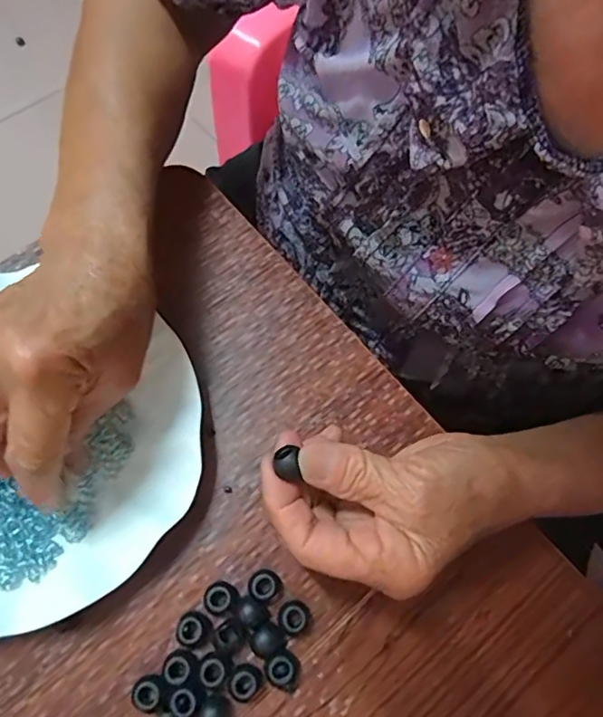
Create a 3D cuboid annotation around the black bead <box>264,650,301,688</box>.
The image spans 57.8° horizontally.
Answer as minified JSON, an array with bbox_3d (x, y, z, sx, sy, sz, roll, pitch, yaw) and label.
[{"bbox_3d":[-0.009,0.147,0.259,0.016,0.009,0.015,1,68,-2],"label":"black bead"}]

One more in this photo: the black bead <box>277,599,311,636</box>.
[{"bbox_3d":[-0.004,0.126,0.266,0.016,0.010,0.015,1,68,-2],"label":"black bead"}]

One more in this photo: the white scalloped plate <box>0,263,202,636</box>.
[{"bbox_3d":[-0.146,0.044,0.281,0.184,0.019,0.171,1,68,-2],"label":"white scalloped plate"}]

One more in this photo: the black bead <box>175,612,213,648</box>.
[{"bbox_3d":[-0.052,0.130,0.262,0.016,0.007,0.015,-37,74,-15],"label":"black bead"}]

